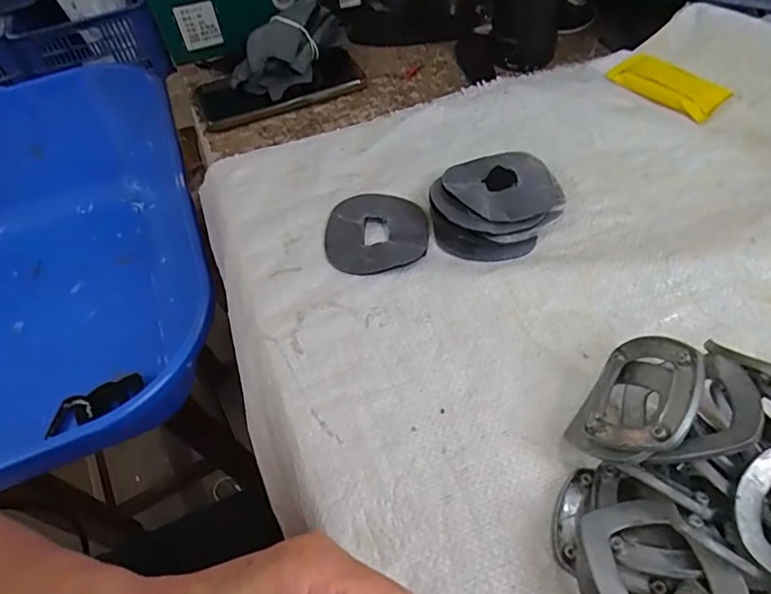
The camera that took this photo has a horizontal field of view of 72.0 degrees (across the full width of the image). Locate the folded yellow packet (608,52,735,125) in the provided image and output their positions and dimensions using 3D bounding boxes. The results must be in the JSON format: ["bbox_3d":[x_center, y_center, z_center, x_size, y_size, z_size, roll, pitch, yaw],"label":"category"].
[{"bbox_3d":[0.253,-0.192,0.480,0.047,0.012,0.100,-28,55,-15],"label":"folded yellow packet"}]

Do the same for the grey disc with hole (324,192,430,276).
[{"bbox_3d":[-0.007,-0.050,0.399,0.075,0.007,0.082,-3,52,4],"label":"grey disc with hole"}]

